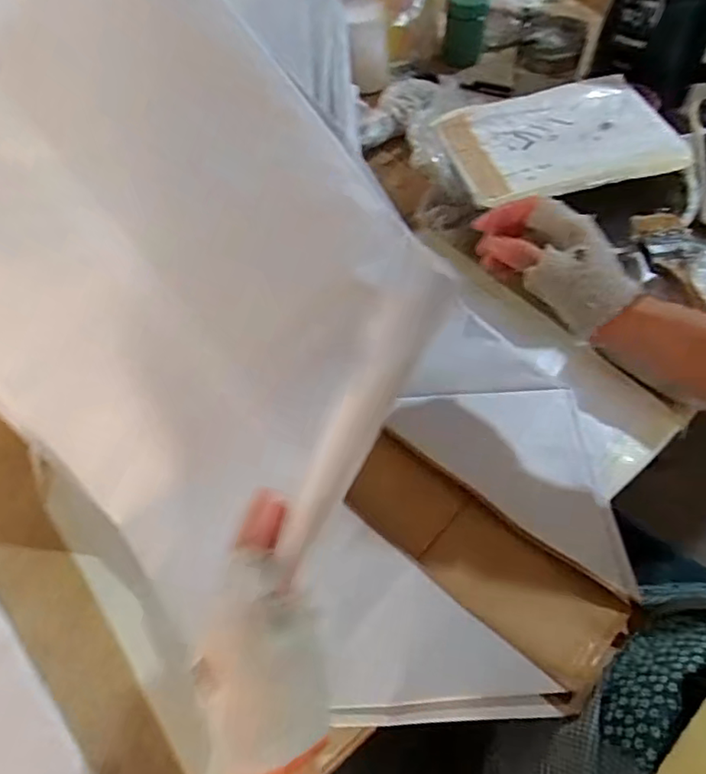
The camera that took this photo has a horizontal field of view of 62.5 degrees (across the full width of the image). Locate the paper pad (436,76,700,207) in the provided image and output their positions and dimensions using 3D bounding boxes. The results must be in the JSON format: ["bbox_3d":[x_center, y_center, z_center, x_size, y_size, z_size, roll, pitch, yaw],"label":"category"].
[{"bbox_3d":[0.246,-0.303,0.700,0.269,0.012,0.185,-11,57,-5],"label":"paper pad"}]

